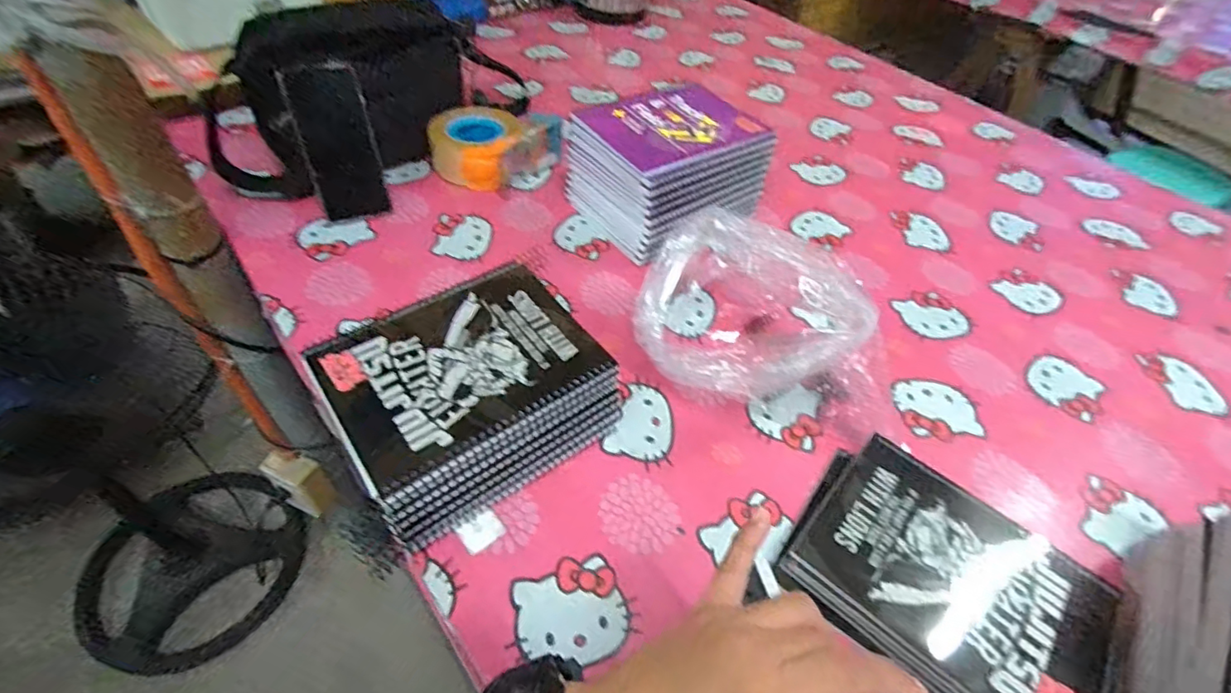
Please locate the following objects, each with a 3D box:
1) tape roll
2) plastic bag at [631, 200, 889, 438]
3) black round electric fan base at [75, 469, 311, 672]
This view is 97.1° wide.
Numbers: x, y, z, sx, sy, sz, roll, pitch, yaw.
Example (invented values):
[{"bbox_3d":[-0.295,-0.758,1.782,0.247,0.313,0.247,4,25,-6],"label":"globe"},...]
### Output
[{"bbox_3d":[-0.183,-0.263,0.718,0.112,0.067,0.123,3,49,-4],"label":"tape roll"},{"bbox_3d":[0.148,-0.034,0.512,0.249,0.137,0.192,13,49,5],"label":"plastic bag"},{"bbox_3d":[-0.875,0.454,1.135,0.361,0.112,0.396,26,51,15],"label":"black round electric fan base"}]

